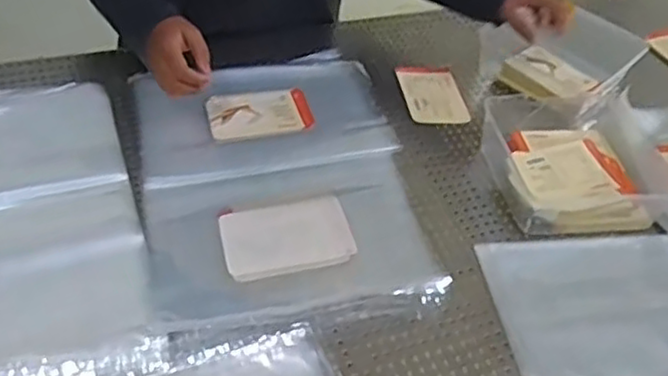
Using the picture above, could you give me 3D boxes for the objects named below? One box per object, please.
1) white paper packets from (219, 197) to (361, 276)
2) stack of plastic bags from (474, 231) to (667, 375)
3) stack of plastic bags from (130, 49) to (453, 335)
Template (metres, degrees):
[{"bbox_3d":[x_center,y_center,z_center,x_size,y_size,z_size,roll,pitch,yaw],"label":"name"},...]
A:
[{"bbox_3d":[-0.052,0.053,0.785,0.143,0.018,0.086,-7,45,-13],"label":"white paper packets"},{"bbox_3d":[0.333,0.135,0.741,0.320,0.014,0.235,-2,44,-9],"label":"stack of plastic bags"},{"bbox_3d":[-0.068,-0.022,0.850,0.316,0.014,0.428,-8,45,-14],"label":"stack of plastic bags"}]

